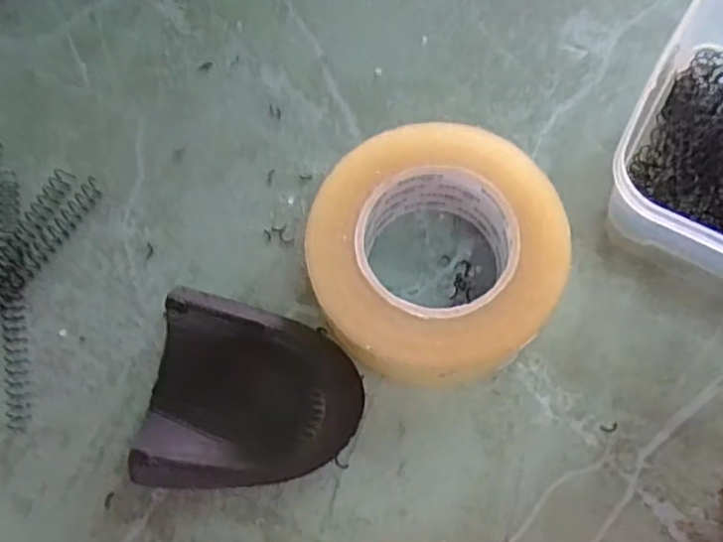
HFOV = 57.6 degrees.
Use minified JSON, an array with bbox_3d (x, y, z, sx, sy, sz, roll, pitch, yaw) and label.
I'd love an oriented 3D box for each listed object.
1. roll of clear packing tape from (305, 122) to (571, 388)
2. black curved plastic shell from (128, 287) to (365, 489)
[{"bbox_3d":[0.039,-0.005,0.350,0.125,0.055,0.130,-1,70,2],"label":"roll of clear packing tape"},{"bbox_3d":[-0.055,0.067,0.339,0.103,0.038,0.095,9,71,6],"label":"black curved plastic shell"}]

